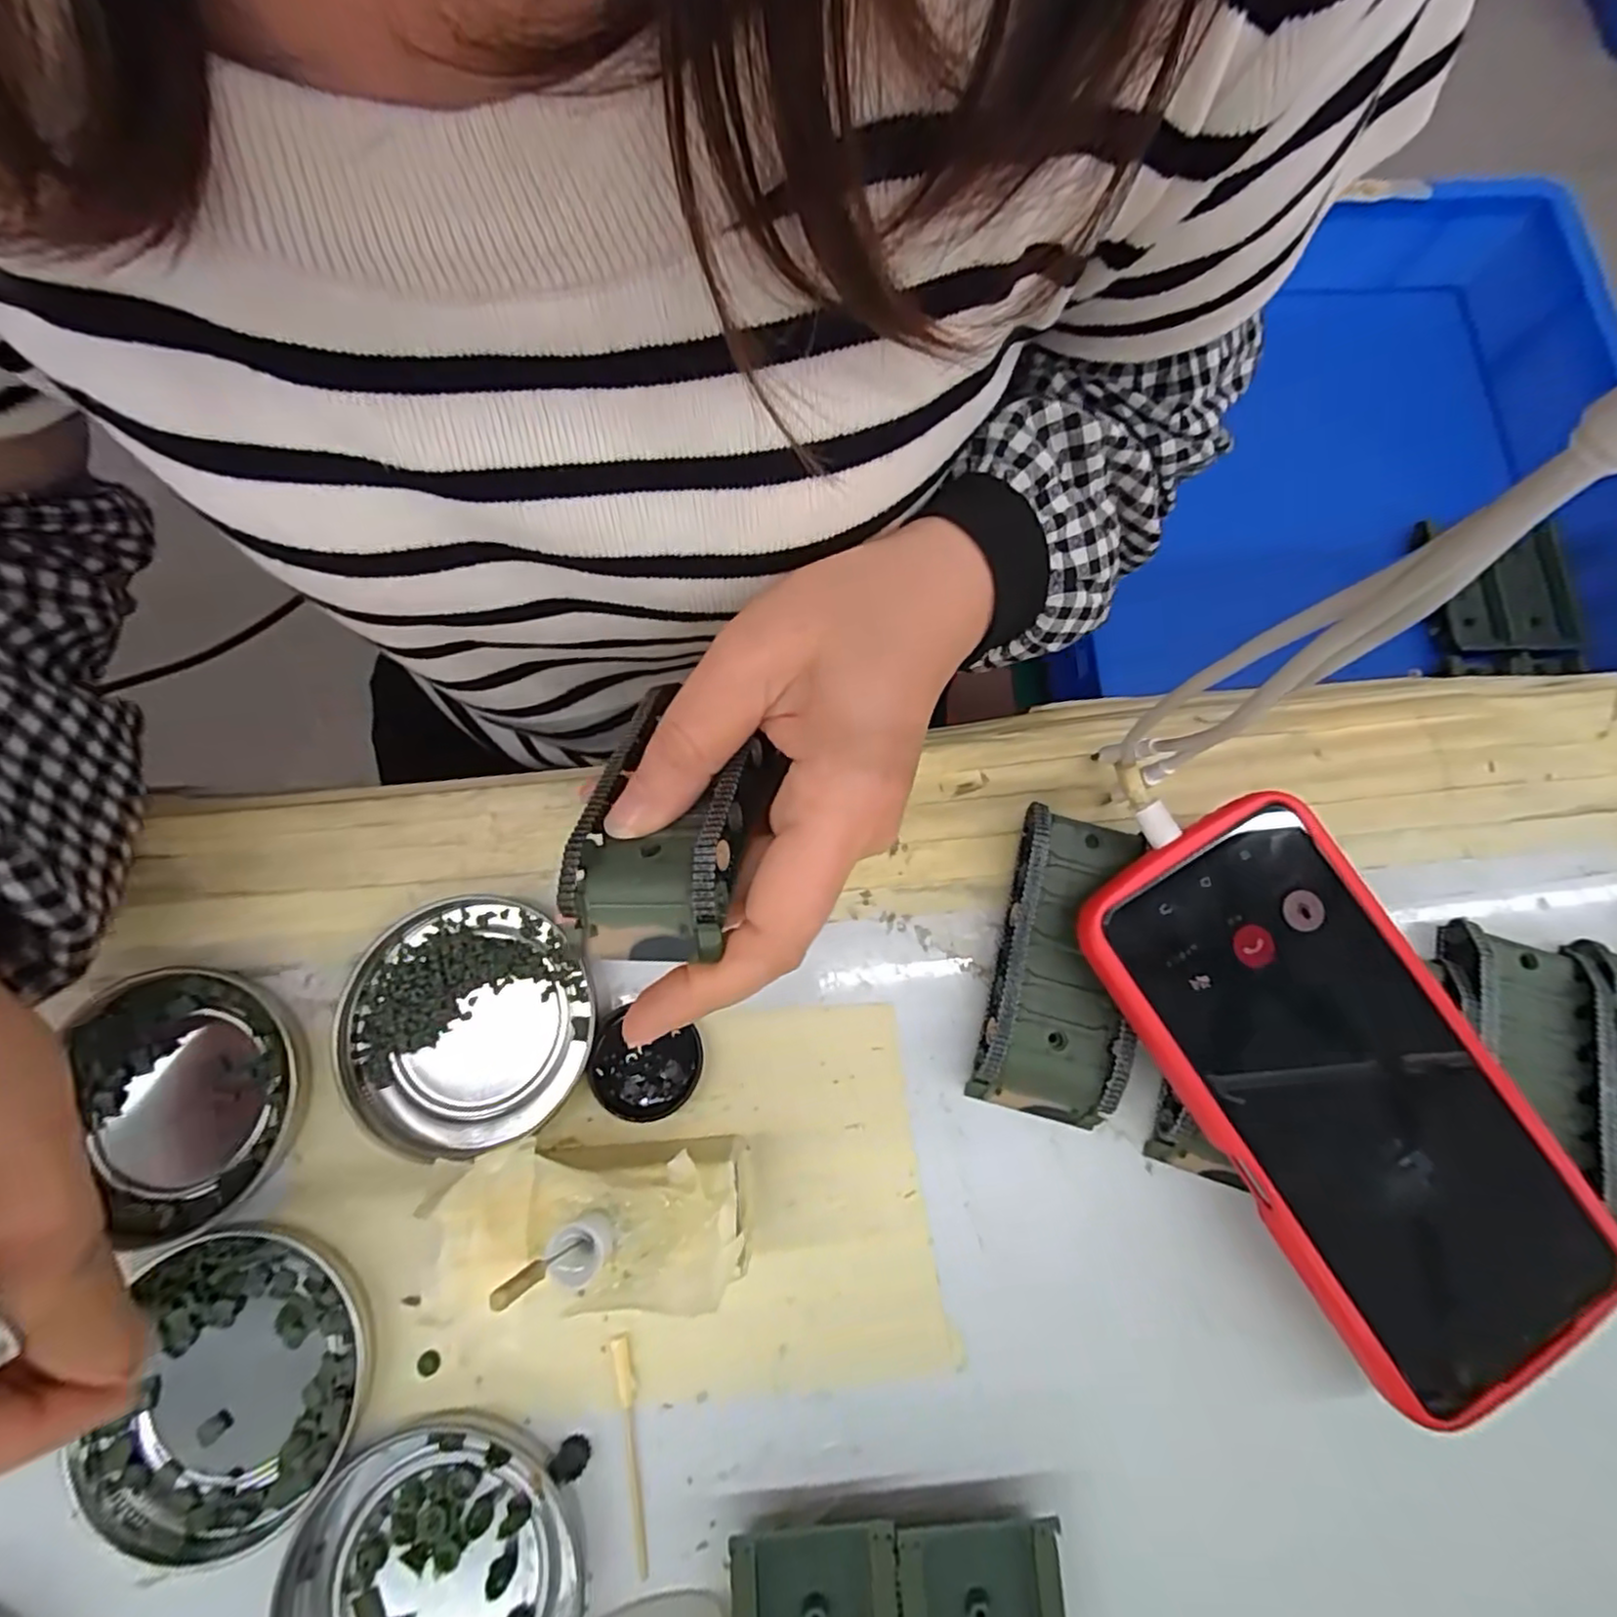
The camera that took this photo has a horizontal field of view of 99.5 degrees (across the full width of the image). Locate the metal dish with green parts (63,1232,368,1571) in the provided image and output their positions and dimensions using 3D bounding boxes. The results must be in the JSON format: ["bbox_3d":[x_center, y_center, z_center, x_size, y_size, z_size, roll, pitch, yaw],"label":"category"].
[{"bbox_3d":[-0.163,0.168,0.193,0.069,0.010,0.077,15,76,2],"label":"metal dish with green parts"}]

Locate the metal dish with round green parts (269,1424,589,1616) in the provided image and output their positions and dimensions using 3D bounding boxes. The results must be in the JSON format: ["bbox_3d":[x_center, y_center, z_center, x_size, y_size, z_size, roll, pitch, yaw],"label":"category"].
[{"bbox_3d":[-0.102,0.214,0.185,0.075,0.008,0.076,-21,77,-7],"label":"metal dish with round green parts"}]

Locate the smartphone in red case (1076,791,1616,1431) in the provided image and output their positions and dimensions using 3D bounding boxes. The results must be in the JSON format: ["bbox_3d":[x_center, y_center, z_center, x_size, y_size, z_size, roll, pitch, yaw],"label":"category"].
[{"bbox_3d":[0.155,0.080,0.199,0.079,0.007,0.165,-31,82,-6],"label":"smartphone in red case"}]

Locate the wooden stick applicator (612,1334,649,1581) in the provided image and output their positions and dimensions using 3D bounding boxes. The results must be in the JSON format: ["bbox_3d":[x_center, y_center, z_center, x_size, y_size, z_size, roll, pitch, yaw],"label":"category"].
[{"bbox_3d":[-0.050,0.185,0.196,0.006,0.004,0.058,-11,76,-5],"label":"wooden stick applicator"}]

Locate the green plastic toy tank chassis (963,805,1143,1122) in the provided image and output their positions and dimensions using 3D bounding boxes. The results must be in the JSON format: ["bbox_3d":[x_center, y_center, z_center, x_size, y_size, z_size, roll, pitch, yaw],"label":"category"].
[{"bbox_3d":[0.082,0.051,0.225,0.042,0.024,0.095,11,75,1],"label":"green plastic toy tank chassis"}]

